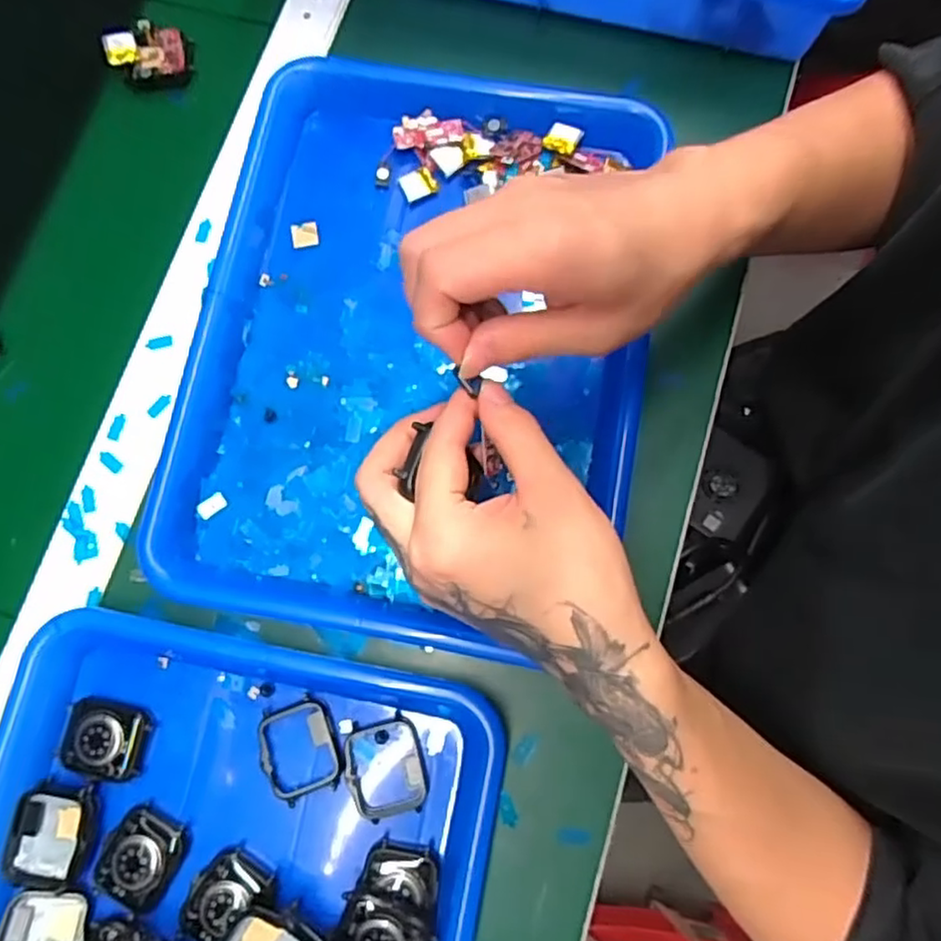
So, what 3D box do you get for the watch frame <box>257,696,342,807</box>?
[{"bbox_3d":[-0.089,0.144,0.338,0.038,0.009,0.046,-20,79,-2],"label":"watch frame"}]

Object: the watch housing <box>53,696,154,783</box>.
[{"bbox_3d":[-0.194,0.141,0.343,0.045,0.012,0.038,9,79,3],"label":"watch housing"}]

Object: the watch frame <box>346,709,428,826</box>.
[{"bbox_3d":[-0.043,0.153,0.337,0.040,0.012,0.047,-15,79,-1],"label":"watch frame"}]

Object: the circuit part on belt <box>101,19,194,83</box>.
[{"bbox_3d":[-0.215,-0.279,0.441,0.056,0.016,0.034,-2,95,-3],"label":"circuit part on belt"}]

